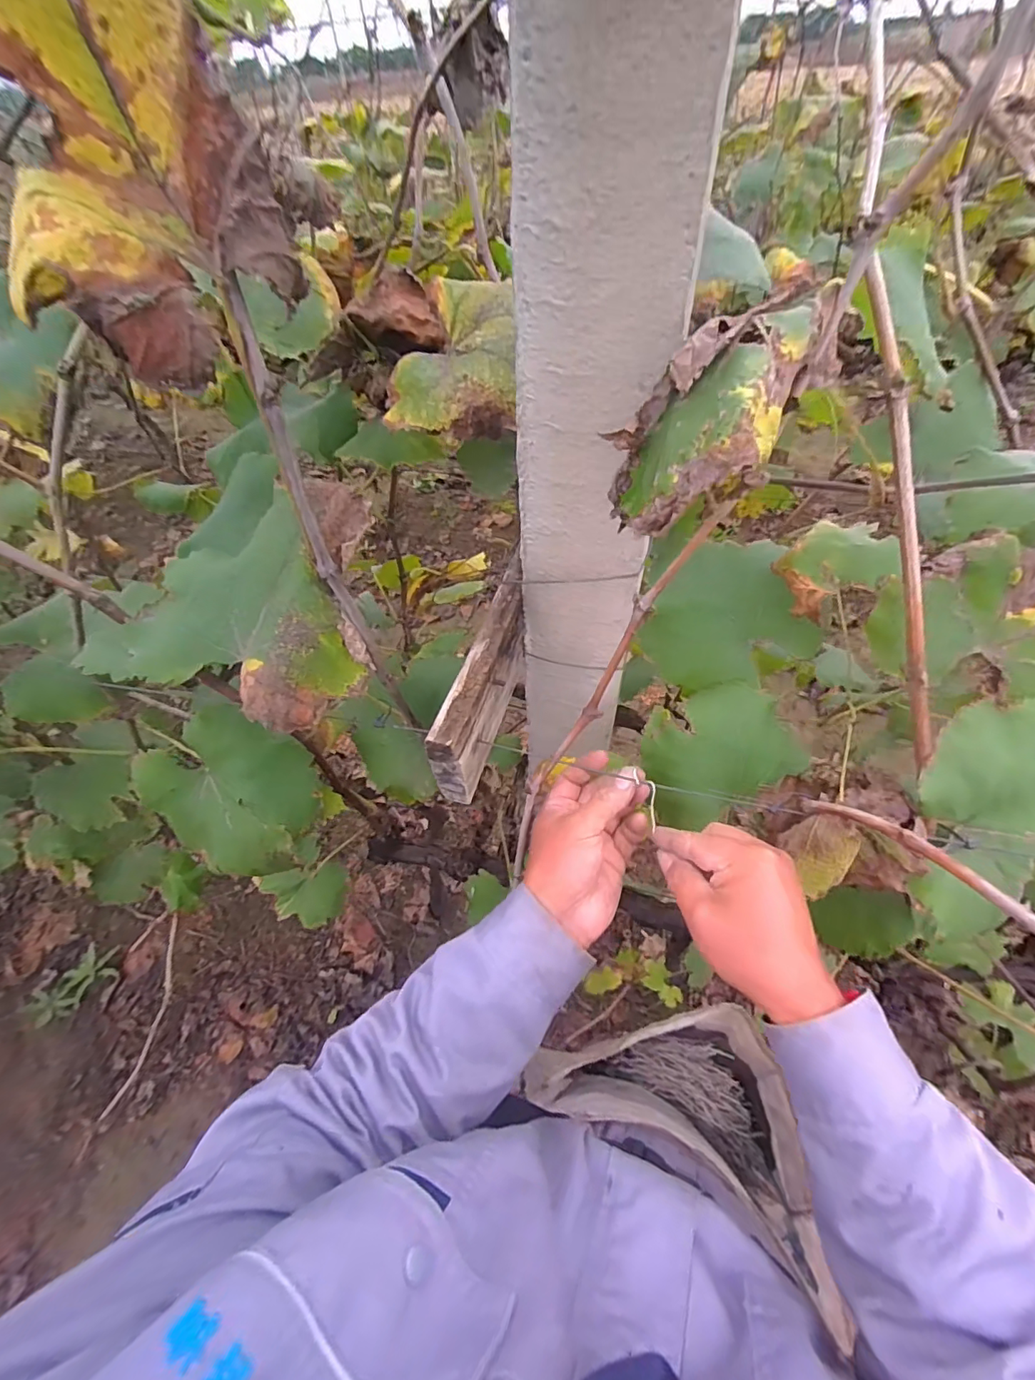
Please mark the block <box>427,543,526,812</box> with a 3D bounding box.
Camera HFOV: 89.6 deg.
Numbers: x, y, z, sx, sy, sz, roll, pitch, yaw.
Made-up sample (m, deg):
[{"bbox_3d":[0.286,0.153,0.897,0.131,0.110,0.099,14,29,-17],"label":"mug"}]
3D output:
[{"bbox_3d":[-0.025,-0.011,0.470,0.024,0.093,0.205,11,53,14],"label":"block"}]

